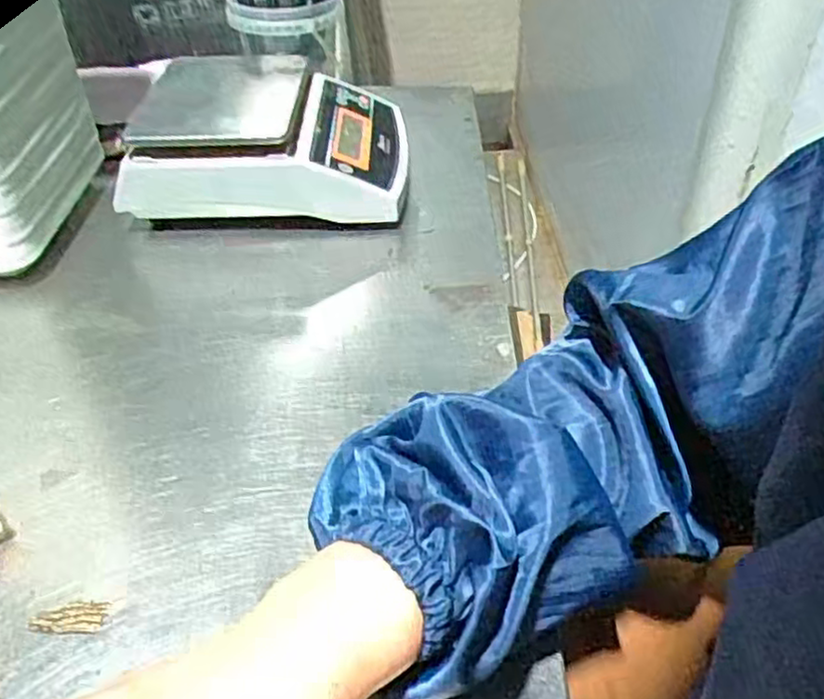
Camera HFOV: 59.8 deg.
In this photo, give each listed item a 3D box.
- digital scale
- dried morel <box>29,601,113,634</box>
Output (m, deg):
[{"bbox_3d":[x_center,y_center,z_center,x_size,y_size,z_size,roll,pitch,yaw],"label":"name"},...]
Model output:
[{"bbox_3d":[-0.128,-0.198,0.662,0.240,0.100,0.174,0,43,1],"label":"digital scale"},{"bbox_3d":[-0.176,0.138,0.369,0.038,0.004,0.016,-3,43,-2],"label":"dried morel"}]

